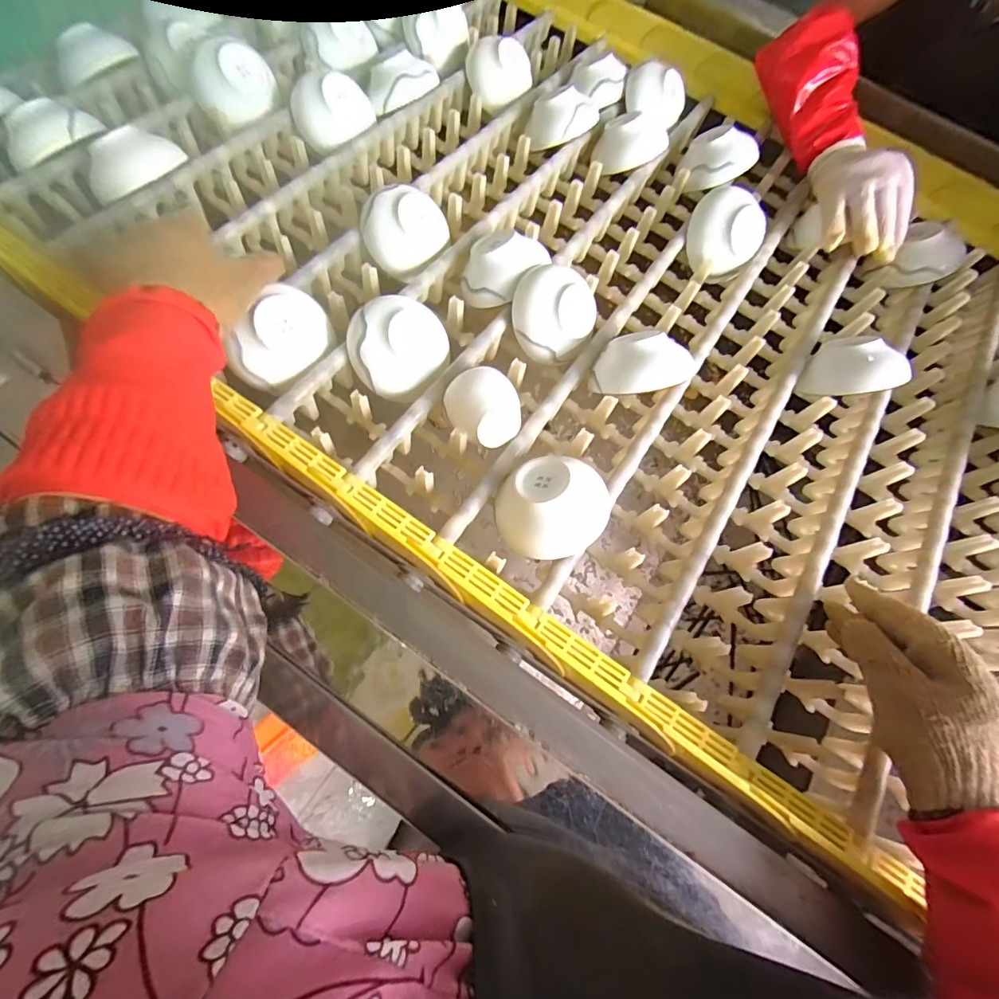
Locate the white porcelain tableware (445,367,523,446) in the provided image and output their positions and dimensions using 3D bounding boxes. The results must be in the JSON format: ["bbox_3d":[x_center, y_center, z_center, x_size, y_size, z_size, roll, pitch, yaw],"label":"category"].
[{"bbox_3d":[-0.013,-0.093,0.455,0.070,0.032,0.075,0,69,-1],"label":"white porcelain tableware"}]

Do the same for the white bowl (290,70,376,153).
[{"bbox_3d":[-0.216,-0.511,0.605,0.101,0.061,0.101,0,69,-1],"label":"white bowl"}]

